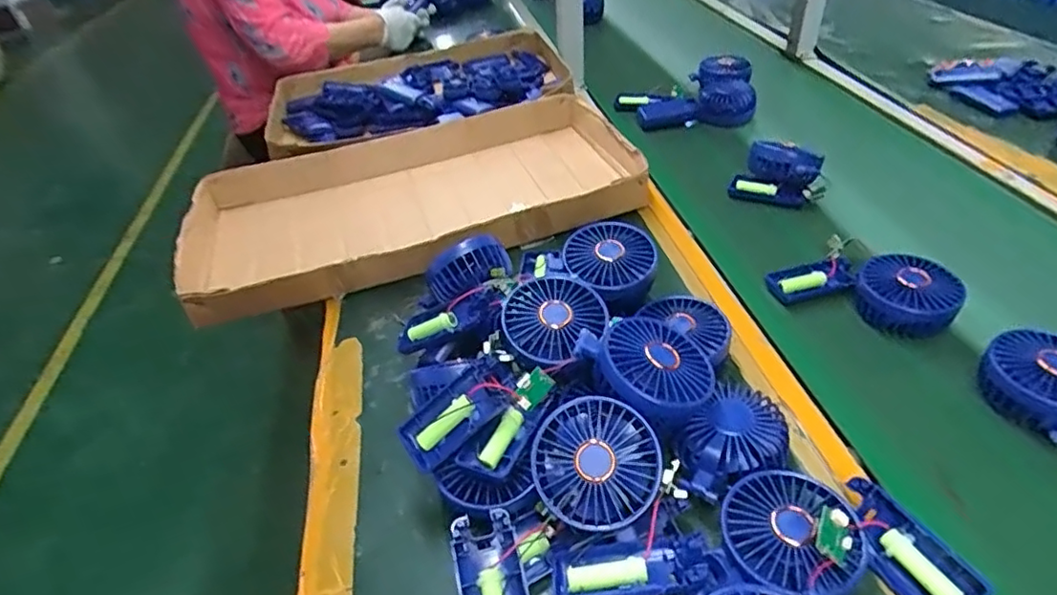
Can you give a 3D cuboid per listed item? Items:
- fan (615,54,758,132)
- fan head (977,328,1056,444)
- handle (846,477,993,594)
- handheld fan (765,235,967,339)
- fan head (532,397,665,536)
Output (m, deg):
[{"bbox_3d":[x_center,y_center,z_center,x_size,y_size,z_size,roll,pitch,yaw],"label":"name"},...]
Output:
[{"bbox_3d":[0.266,-0.334,0.972,0.238,0.059,0.179,-6,40,1],"label":"fan"},{"bbox_3d":[0.418,0.074,0.474,0.082,0.046,0.091,-22,43,-19],"label":"fan head"},{"bbox_3d":[0.242,0.162,0.380,0.020,0.045,0.089,15,26,-38],"label":"handle"},{"bbox_3d":[0.337,-0.019,0.590,0.163,0.047,0.104,24,48,30],"label":"handheld fan"},{"bbox_3d":[0.046,0.112,0.399,0.083,0.024,0.083,-17,66,3],"label":"fan head"}]

